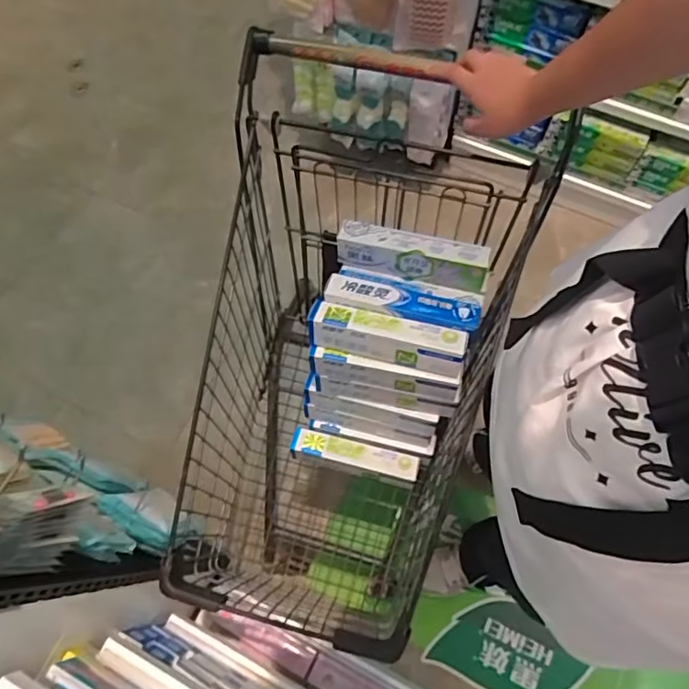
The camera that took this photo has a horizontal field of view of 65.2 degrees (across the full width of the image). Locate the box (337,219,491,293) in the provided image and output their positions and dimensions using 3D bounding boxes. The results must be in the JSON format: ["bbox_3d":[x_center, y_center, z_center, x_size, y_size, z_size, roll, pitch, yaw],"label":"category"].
[{"bbox_3d":[0.101,-0.134,0.808,0.221,0.056,0.049,14,71,8],"label":"box"}]

